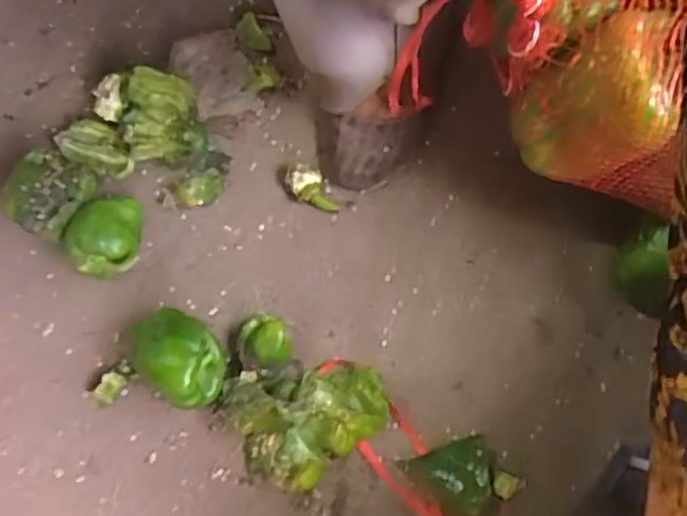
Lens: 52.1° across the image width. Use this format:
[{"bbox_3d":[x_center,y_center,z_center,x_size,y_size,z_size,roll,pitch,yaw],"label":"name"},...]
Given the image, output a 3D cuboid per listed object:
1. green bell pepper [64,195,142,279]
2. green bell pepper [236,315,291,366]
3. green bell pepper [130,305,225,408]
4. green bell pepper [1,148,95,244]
[{"bbox_3d":[-0.208,-0.021,0.613,0.063,0.062,0.075,-6,74,-1],"label":"green bell pepper"},{"bbox_3d":[-0.067,0.071,0.604,0.044,0.034,0.043,0,74,0],"label":"green bell pepper"},{"bbox_3d":[-0.139,0.078,0.583,0.096,0.072,0.058,41,78,11],"label":"green bell pepper"},{"bbox_3d":[-0.259,-0.054,0.621,0.064,0.050,0.072,21,75,6],"label":"green bell pepper"}]

